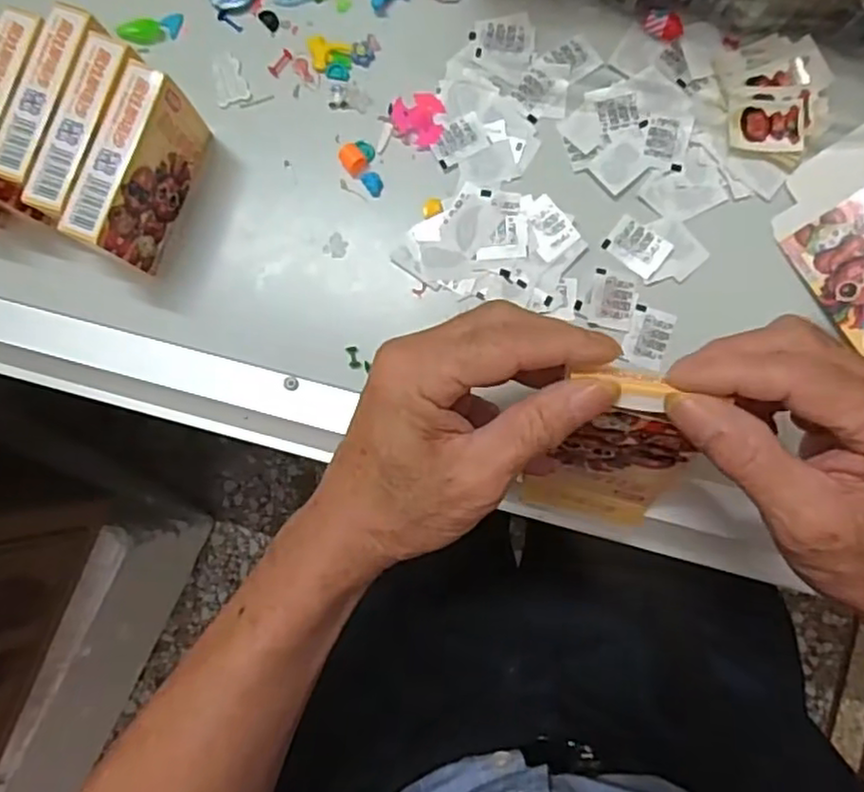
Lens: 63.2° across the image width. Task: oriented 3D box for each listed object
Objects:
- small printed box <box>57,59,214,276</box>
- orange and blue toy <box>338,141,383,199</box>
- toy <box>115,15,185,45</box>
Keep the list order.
[{"bbox_3d":[-0.148,-0.113,0.364,0.021,0.067,0.087,20,87,5],"label":"small printed box"},{"bbox_3d":[-0.037,-0.126,0.388,0.019,0.009,0.031,-34,84,1],"label":"orange and blue toy"},{"bbox_3d":[-0.162,-0.211,0.405,0.038,0.005,0.015,-4,85,4],"label":"toy"}]

